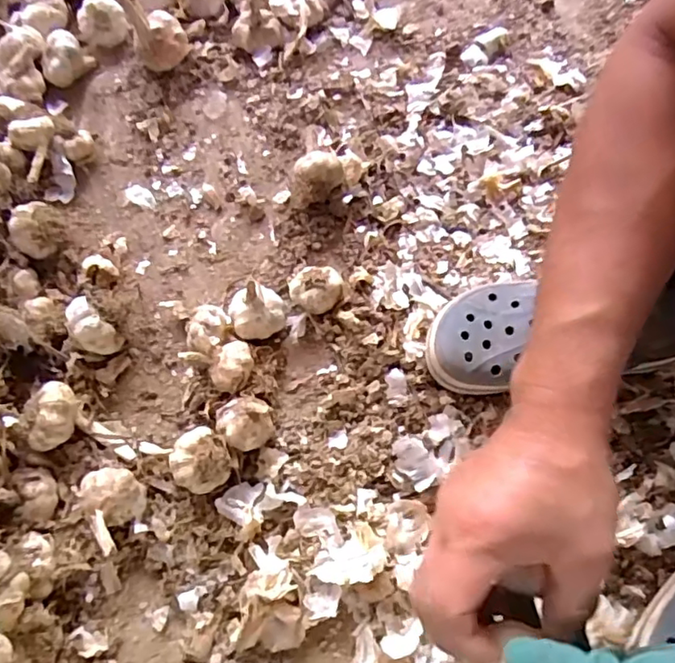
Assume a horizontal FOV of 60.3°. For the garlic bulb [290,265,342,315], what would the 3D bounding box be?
[{"bbox_3d":[-0.024,-0.043,0.613,0.057,0.033,0.048,14,68,6],"label":"garlic bulb"}]

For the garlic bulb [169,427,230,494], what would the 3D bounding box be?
[{"bbox_3d":[-0.127,0.120,0.541,0.051,0.043,0.054,0,68,0],"label":"garlic bulb"}]

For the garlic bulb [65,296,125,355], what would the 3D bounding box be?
[{"bbox_3d":[-0.249,-0.002,0.588,0.056,0.044,0.034,43,74,15],"label":"garlic bulb"}]

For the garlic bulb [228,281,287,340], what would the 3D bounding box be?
[{"bbox_3d":[-0.084,-0.029,0.595,0.056,0.056,0.061,0,68,0],"label":"garlic bulb"}]

